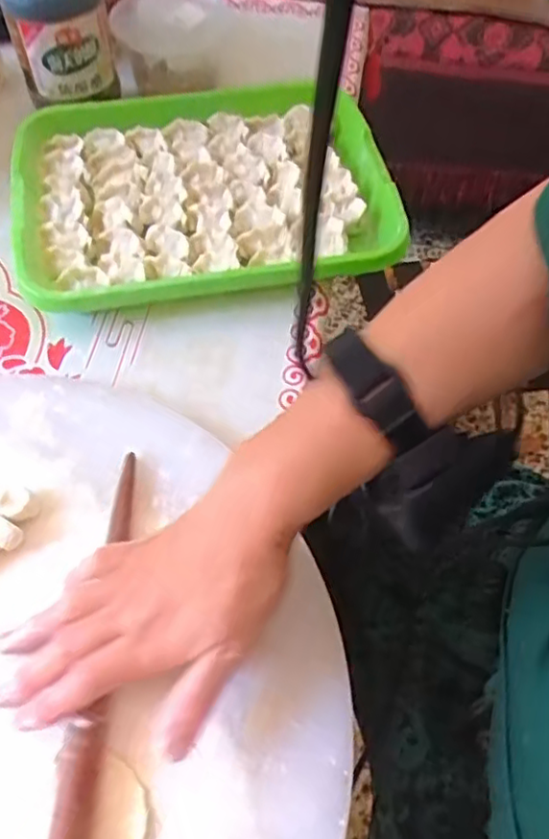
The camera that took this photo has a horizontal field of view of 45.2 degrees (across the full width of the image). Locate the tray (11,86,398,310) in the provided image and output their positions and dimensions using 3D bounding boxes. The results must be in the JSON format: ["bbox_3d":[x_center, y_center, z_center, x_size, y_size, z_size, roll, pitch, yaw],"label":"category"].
[{"bbox_3d":[-0.060,-0.200,0.570,0.306,0.037,0.241,-9,60,-6],"label":"tray"}]

